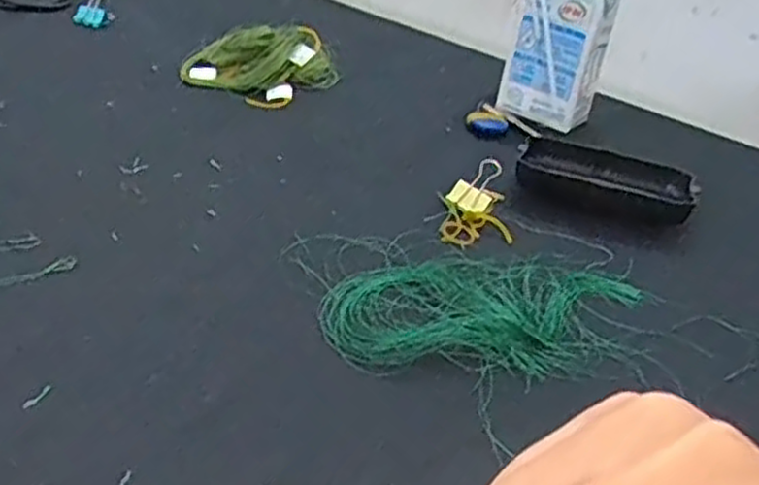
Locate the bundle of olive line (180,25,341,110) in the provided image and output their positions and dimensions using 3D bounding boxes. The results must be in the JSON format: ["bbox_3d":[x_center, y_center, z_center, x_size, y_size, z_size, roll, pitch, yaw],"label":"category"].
[{"bbox_3d":[-0.088,-0.144,0.611,0.117,0.031,0.091,-10,37,-25],"label":"bundle of olive line"}]

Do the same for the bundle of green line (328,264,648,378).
[{"bbox_3d":[0.057,0.032,0.389,0.164,0.011,0.078,4,34,-7],"label":"bundle of green line"}]

